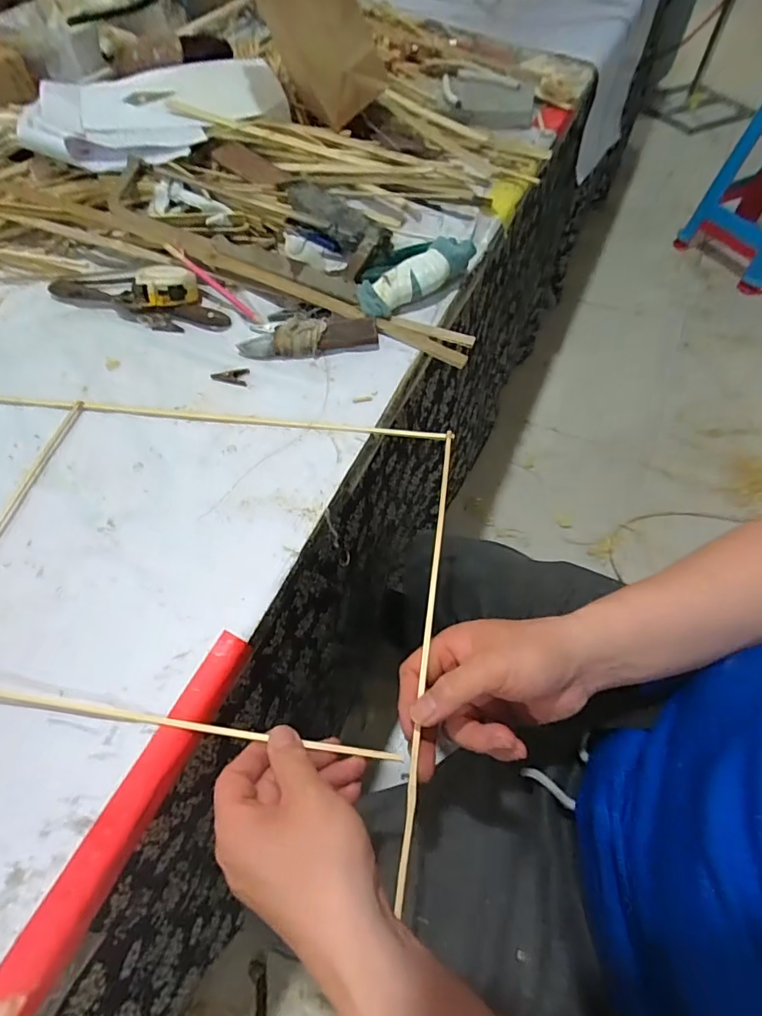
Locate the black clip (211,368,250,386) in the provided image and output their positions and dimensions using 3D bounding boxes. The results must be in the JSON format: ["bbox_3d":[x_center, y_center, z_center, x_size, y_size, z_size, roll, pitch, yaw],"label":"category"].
[{"bbox_3d":[-0.157,-0.136,0.533,0.040,0.004,0.021,3,58,5],"label":"black clip"}]

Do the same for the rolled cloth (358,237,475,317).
[{"bbox_3d":[0.041,-0.260,0.577,0.157,0.039,0.052,-34,62,-17],"label":"rolled cloth"}]

